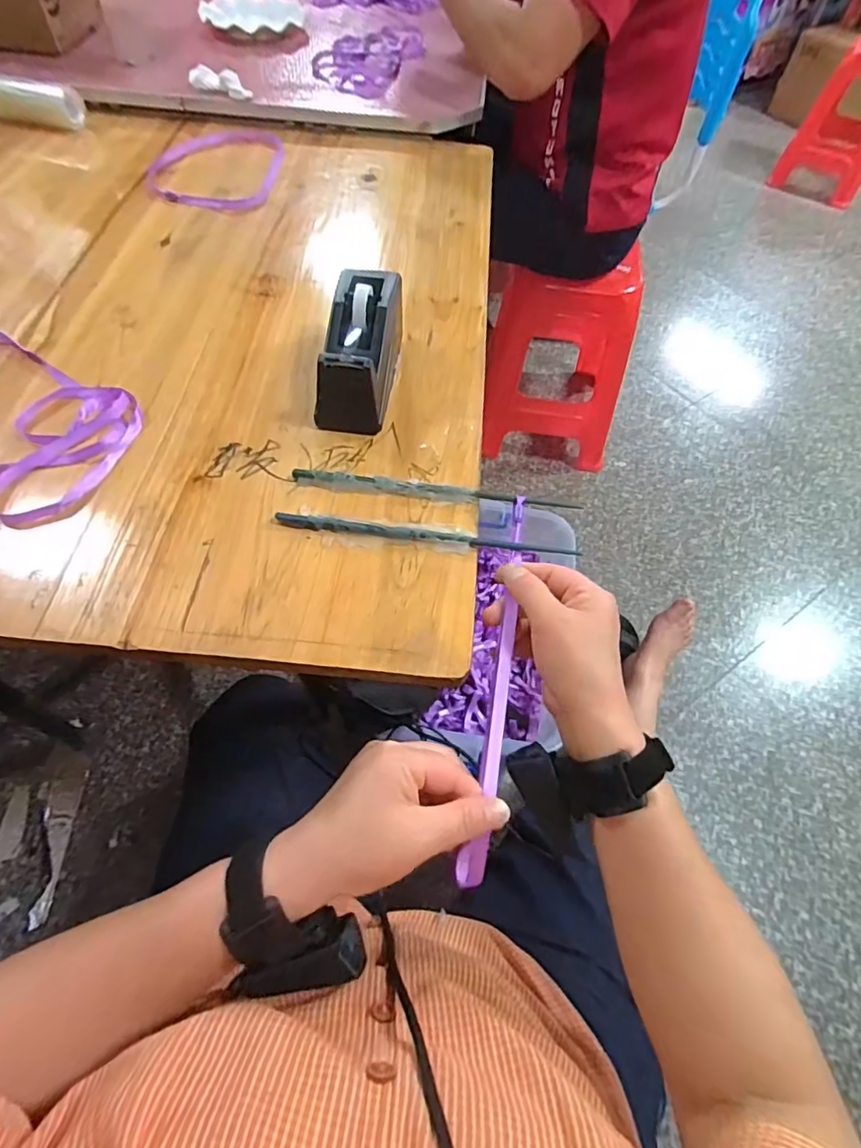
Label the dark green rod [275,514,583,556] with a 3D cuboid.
[{"bbox_3d":[-0.001,-0.033,0.429,0.233,0.006,0.013,5,57,0],"label":"dark green rod"}]

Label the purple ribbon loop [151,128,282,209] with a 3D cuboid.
[{"bbox_3d":[-0.286,-0.552,0.741,0.154,0.009,0.232,2,57,-2],"label":"purple ribbon loop"}]

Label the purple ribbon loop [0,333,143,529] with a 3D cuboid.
[{"bbox_3d":[-0.359,-0.144,0.474,0.257,0.012,0.138,35,62,17],"label":"purple ribbon loop"}]

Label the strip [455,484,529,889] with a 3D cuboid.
[{"bbox_3d":[0.050,0.065,0.393,0.015,0.034,0.282,10,64,3],"label":"strip"}]

